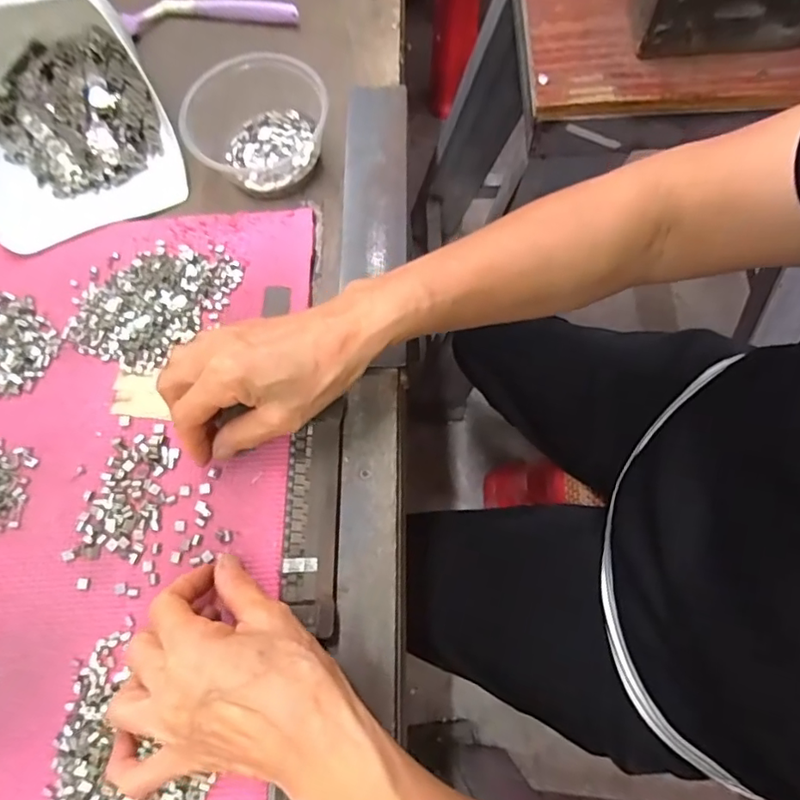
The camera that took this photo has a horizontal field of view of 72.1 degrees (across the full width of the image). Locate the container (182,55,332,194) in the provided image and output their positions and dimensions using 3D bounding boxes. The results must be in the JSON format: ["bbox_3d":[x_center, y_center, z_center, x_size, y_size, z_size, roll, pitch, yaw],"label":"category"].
[{"bbox_3d":[-0.109,-0.215,0.423,0.103,0.053,0.107,-1,72,2],"label":"container"}]

